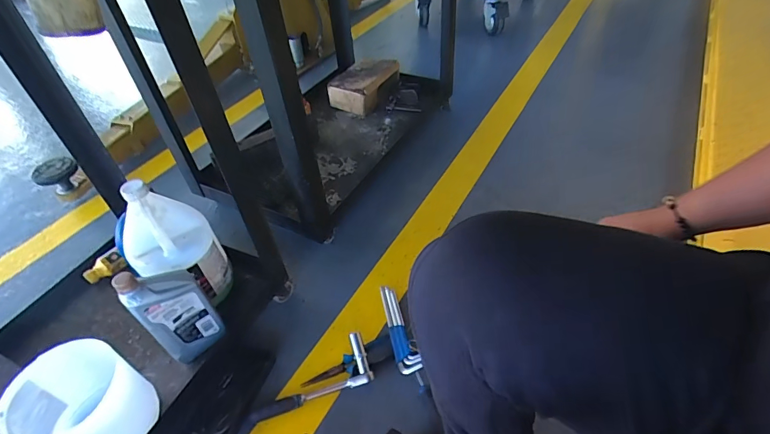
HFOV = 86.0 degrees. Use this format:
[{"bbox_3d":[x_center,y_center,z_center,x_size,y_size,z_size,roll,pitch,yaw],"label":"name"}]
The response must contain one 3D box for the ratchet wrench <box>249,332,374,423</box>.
[{"bbox_3d":[-0.140,0.318,0.782,0.239,0.063,0.082,-22,47,-18],"label":"ratchet wrench"}]

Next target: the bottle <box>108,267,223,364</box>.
[{"bbox_3d":[-0.377,0.175,0.750,0.114,0.234,0.059,-36,52,-28],"label":"bottle"}]

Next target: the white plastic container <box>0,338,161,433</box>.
[{"bbox_3d":[-0.470,0.307,0.658,0.152,0.155,0.150,-3,44,3],"label":"white plastic container"}]

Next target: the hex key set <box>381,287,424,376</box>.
[{"bbox_3d":[0.024,0.231,0.873,0.045,0.036,0.223,-13,45,-9],"label":"hex key set"}]

